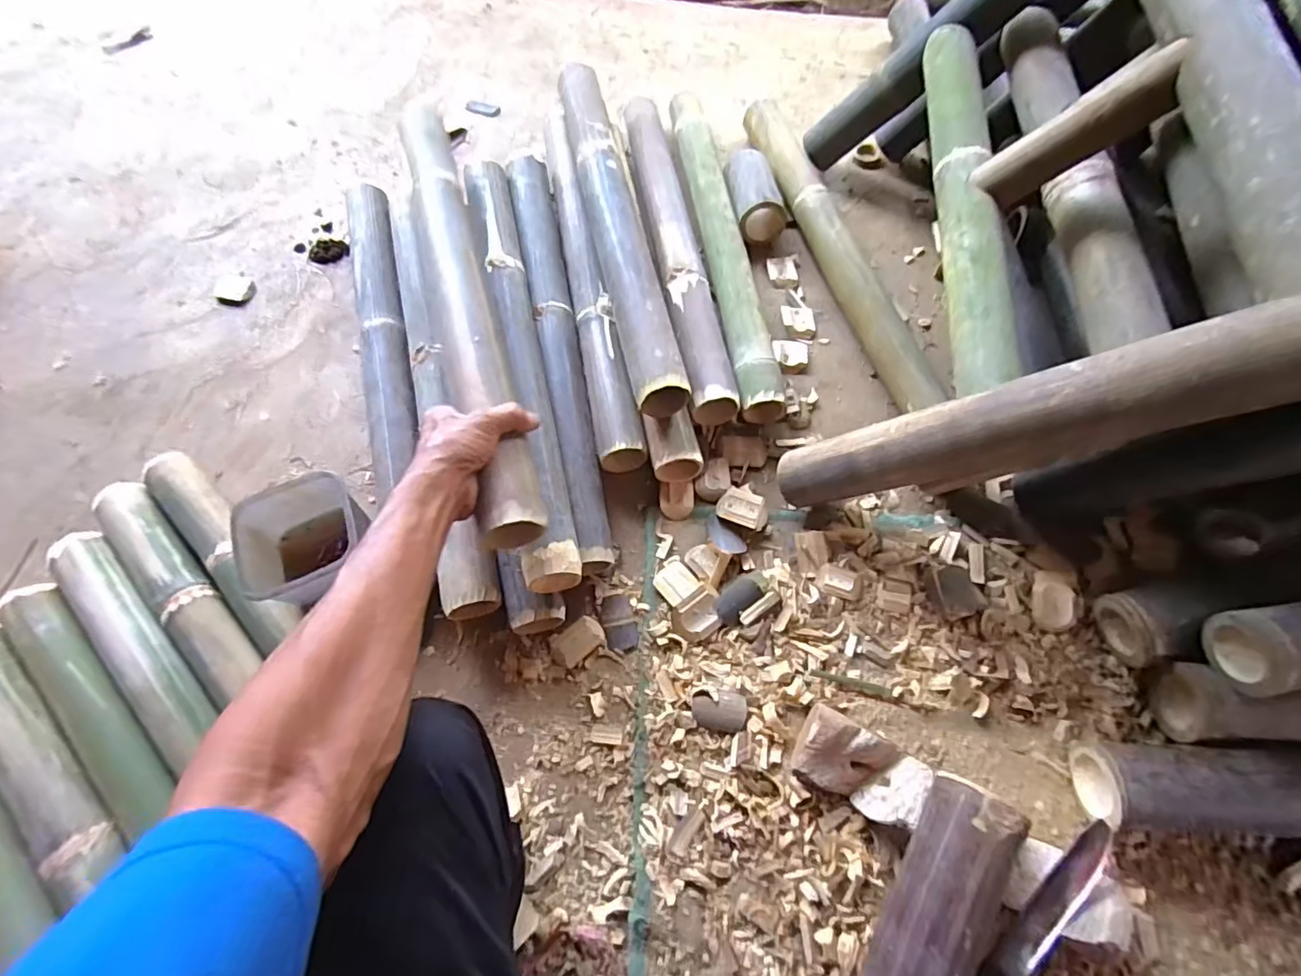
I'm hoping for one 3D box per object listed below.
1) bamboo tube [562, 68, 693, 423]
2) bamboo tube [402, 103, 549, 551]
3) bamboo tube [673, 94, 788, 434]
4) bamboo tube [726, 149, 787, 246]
[{"bbox_3d":[-0.045,-0.369,0.799,0.081,0.069,0.618,-12,66,-5],"label":"bamboo tube"},{"bbox_3d":[-0.209,-0.221,0.619,0.061,0.046,0.617,-16,64,-8],"label":"bamboo tube"},{"bbox_3d":[0.111,-0.378,0.869,0.072,0.066,0.633,-7,66,-4],"label":"bamboo tube"},{"bbox_3d":[0.162,-0.463,0.905,0.086,0.069,0.148,-10,66,-5],"label":"bamboo tube"}]

